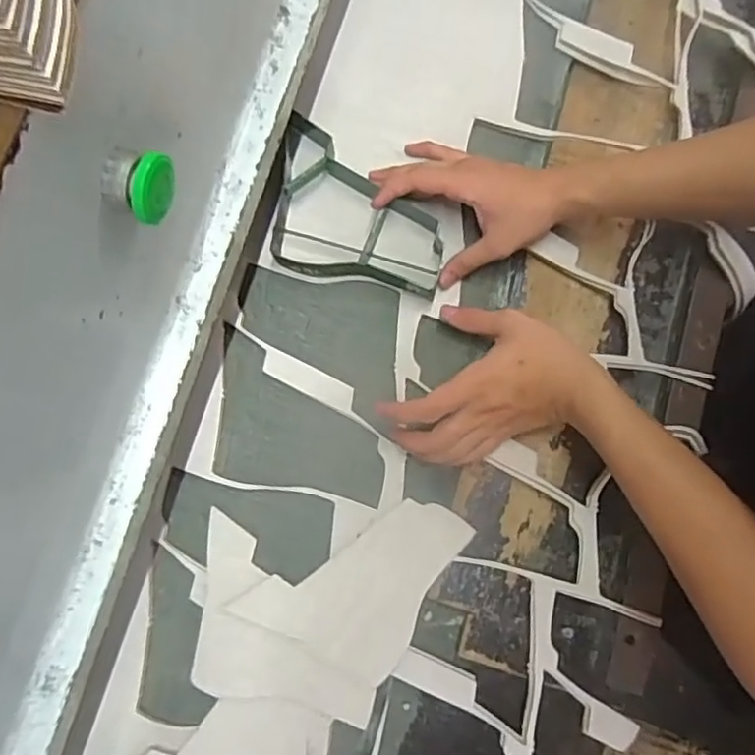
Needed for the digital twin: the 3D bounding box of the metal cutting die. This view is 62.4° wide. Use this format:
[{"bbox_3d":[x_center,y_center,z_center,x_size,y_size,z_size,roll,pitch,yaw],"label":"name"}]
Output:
[{"bbox_3d":[-0.014,-0.152,0.552,0.149,0.031,0.142,7,80,2],"label":"metal cutting die"}]

